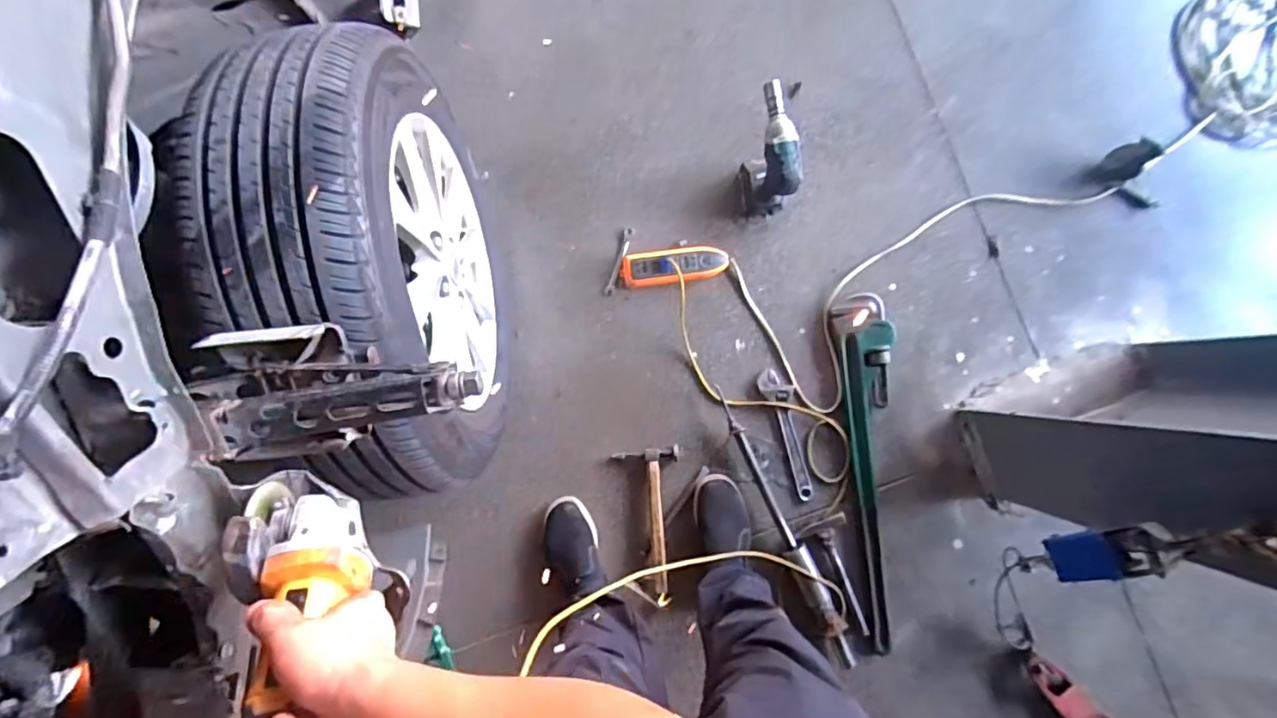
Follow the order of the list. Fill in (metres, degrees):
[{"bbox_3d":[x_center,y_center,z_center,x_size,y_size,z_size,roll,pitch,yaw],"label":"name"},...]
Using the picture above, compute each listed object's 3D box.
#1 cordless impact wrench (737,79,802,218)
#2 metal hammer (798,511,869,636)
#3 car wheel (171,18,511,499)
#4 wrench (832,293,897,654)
[{"bbox_3d":[0.253,-0.406,1.151,0.080,0.250,0.217,-17,88,0],"label":"cordless impact wrench"},{"bbox_3d":[0.443,0.464,1.211,0.101,0.029,0.253,-25,88,-1],"label":"metal hammer"},{"bbox_3d":[-0.378,-0.125,0.869,0.213,0.557,0.625,-6,88,0],"label":"car wheel"},{"bbox_3d":[0.521,0.236,1.199,0.114,0.071,0.755,-6,88,0],"label":"wrench"}]

